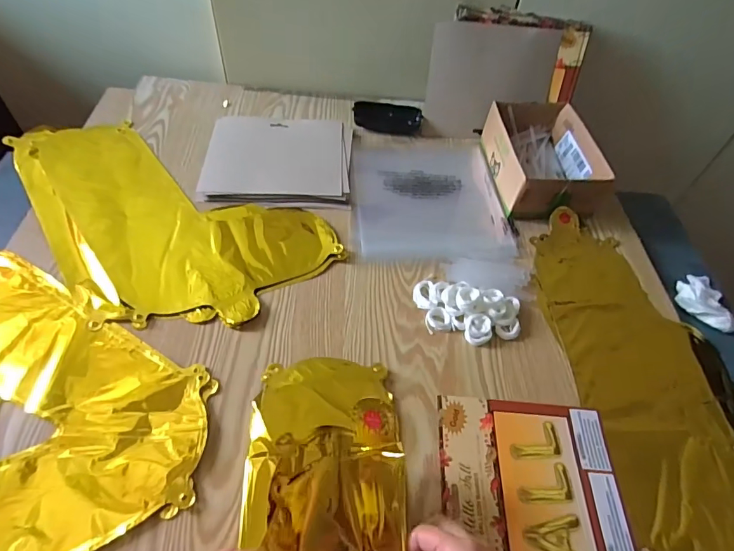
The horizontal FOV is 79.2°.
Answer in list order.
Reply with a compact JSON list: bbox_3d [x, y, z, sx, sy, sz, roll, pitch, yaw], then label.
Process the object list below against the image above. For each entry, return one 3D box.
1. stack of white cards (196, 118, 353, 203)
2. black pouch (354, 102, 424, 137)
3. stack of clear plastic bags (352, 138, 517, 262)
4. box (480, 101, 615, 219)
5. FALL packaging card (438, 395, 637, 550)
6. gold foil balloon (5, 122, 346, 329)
[{"bbox_3d":[-0.123,-0.169,0.630,0.196,0.011,0.164,2,52,-4],"label":"stack of white cards"},{"bbox_3d":[0.034,-0.255,0.713,0.107,0.024,0.060,2,52,-4],"label":"black pouch"},{"bbox_3d":[0.085,-0.119,0.636,0.207,0.016,0.249,-1,52,-7],"label":"stack of clear plastic bags"},{"bbox_3d":[0.254,-0.169,0.640,0.142,0.065,0.195,0,52,-6],"label":"box"},{"bbox_3d":[0.145,0.200,0.383,0.158,0.005,0.187,5,51,-2],"label":"FALL packaging card"},{"bbox_3d":[-0.272,-0.075,0.553,0.434,0.015,0.225,27,54,15],"label":"gold foil balloon"}]

